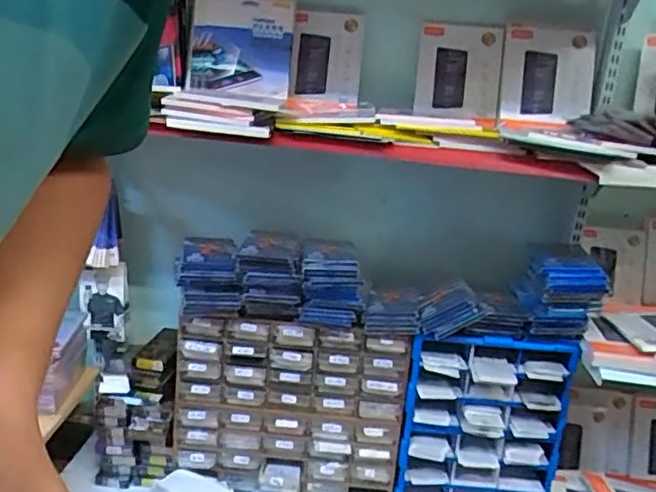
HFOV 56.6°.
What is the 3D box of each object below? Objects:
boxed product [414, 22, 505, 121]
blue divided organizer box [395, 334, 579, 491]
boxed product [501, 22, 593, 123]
[{"bbox_3d":[0.320,-0.424,1.492,0.198,0.241,0.054,5,-4,10],"label":"boxed product"},{"bbox_3d":[0.362,0.424,1.423,0.370,0.425,0.087,6,16,3],"label":"blue divided organizer box"},{"bbox_3d":[0.540,-0.420,1.489,0.219,0.245,0.045,5,-7,-1],"label":"boxed product"}]

